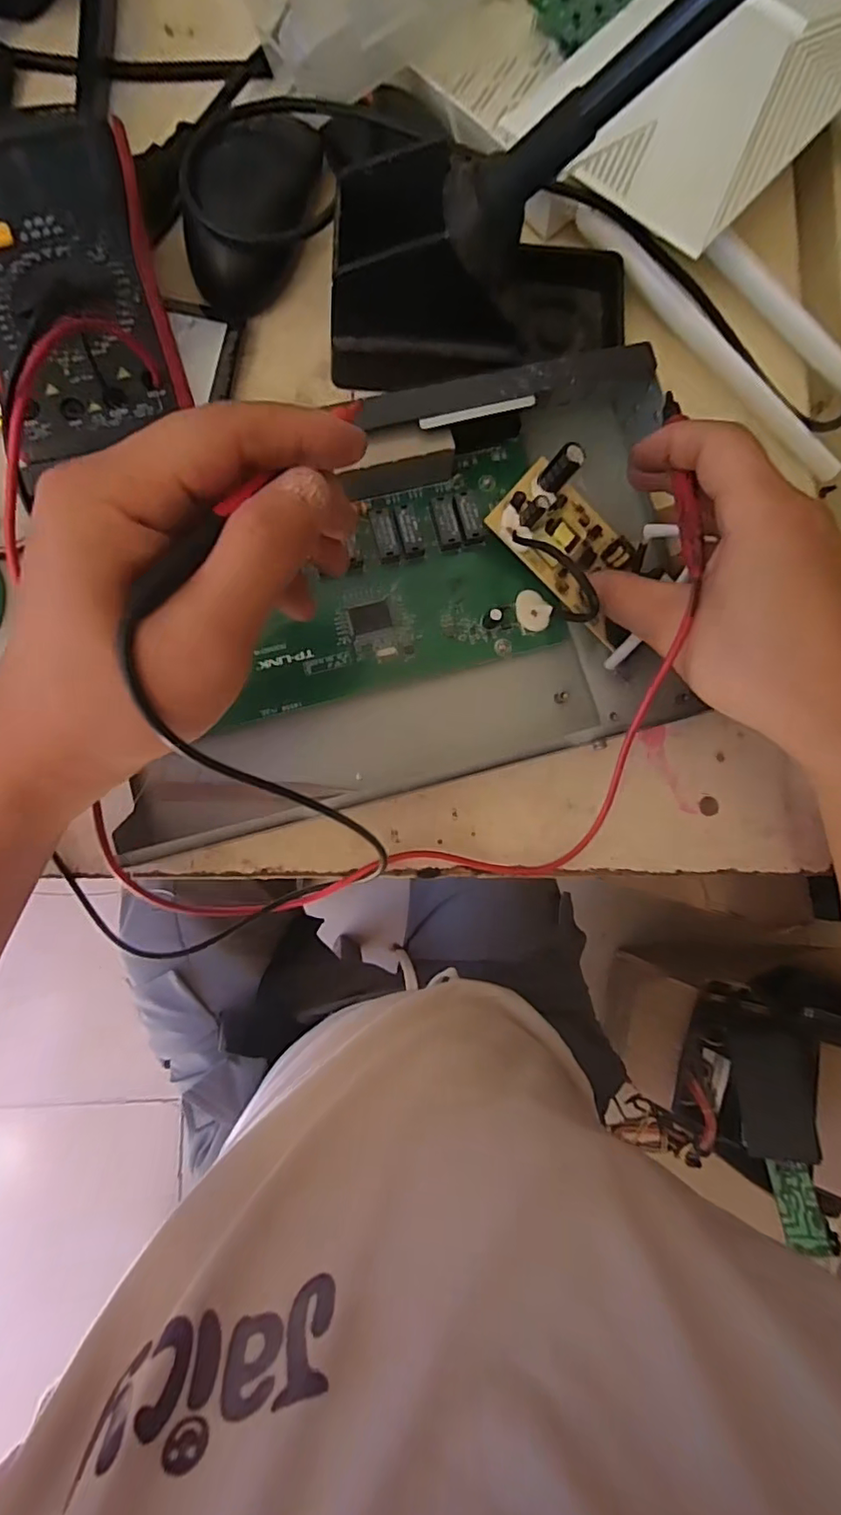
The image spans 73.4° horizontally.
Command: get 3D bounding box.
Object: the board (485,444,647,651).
[{"bbox_3d":[0.077,-0.103,0.273,0.084,0.032,0.047,45,84,0],"label":"board"}]

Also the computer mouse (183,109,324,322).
[{"bbox_3d":[-0.085,-0.280,0.287,0.051,0.031,0.097,13,85,-4],"label":"computer mouse"}]

